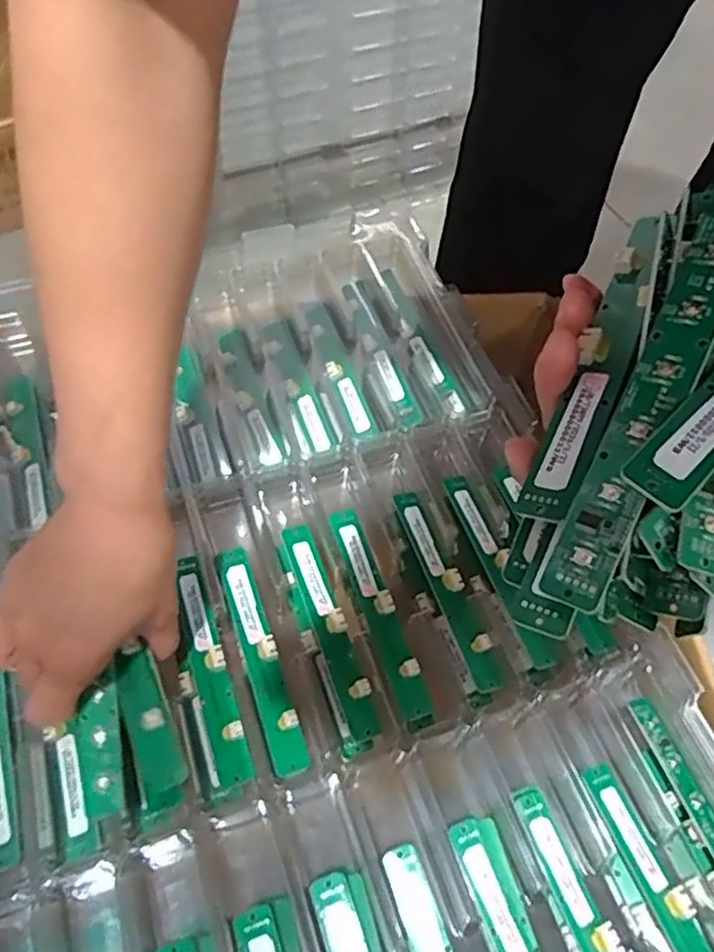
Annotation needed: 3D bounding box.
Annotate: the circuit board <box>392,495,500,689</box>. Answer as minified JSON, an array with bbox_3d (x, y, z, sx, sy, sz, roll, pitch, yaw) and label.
[{"bbox_3d":[0.056,0.069,0.429,0.021,0.011,0.137,-19,63,-14],"label":"circuit board"}]

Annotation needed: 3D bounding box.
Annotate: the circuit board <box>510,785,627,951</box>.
[{"bbox_3d":[0.118,0.226,0.329,0.021,0.008,0.142,-18,62,-13],"label":"circuit board"}]

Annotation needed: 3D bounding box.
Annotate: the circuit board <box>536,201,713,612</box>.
[{"bbox_3d":[0.094,-0.025,0.212,0.019,0.009,0.140,25,83,12],"label":"circuit board"}]

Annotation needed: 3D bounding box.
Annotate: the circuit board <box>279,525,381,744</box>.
[{"bbox_3d":[-0.018,0.090,0.410,0.021,0.009,0.139,-18,62,-13],"label":"circuit board"}]

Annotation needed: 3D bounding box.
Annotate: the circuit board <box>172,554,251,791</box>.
[{"bbox_3d":[-0.087,0.109,0.391,0.022,0.006,0.134,-17,62,-12],"label":"circuit board"}]

